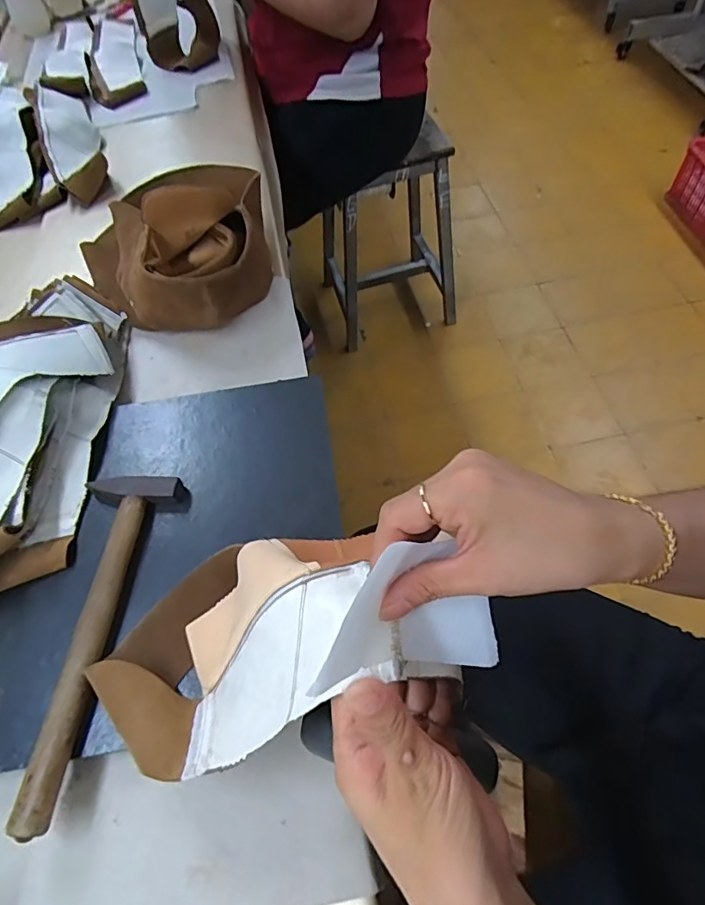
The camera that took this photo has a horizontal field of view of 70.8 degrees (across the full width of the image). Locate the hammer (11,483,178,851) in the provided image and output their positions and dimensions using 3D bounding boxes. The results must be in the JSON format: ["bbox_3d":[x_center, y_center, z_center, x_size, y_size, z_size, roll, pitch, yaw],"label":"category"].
[{"bbox_3d":[-0.209,0.129,0.381,0.073,0.021,0.252,7,60,8],"label":"hammer"}]

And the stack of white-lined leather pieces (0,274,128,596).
[{"bbox_3d":[-0.313,-0.030,0.448,0.216,0.082,0.361,17,62,13],"label":"stack of white-lined leather pieces"}]

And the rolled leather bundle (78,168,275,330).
[{"bbox_3d":[-0.222,-0.254,0.589,0.229,0.096,0.265,-9,59,-1],"label":"rolled leather bundle"}]

